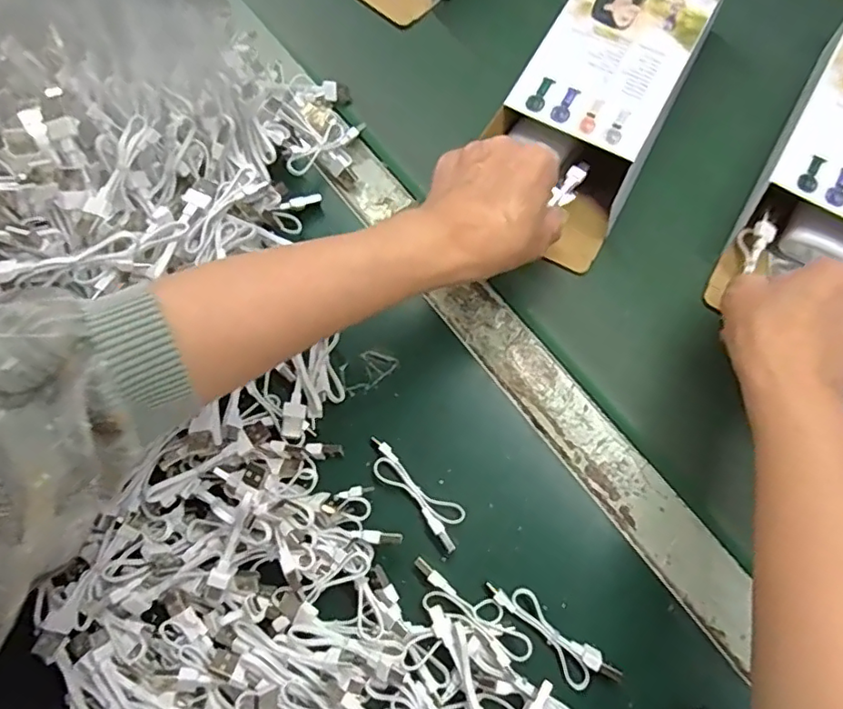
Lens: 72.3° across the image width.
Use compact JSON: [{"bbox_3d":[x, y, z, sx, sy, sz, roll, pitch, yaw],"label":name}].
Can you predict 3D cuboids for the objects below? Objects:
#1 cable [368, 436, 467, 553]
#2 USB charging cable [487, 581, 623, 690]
[{"bbox_3d":[-0.003,0.083,0.354,0.023,0.014,0.079,-44,79,-11],"label":"cable"},{"bbox_3d":[0.072,0.157,0.326,0.081,0.014,0.023,42,78,11],"label":"USB charging cable"}]

